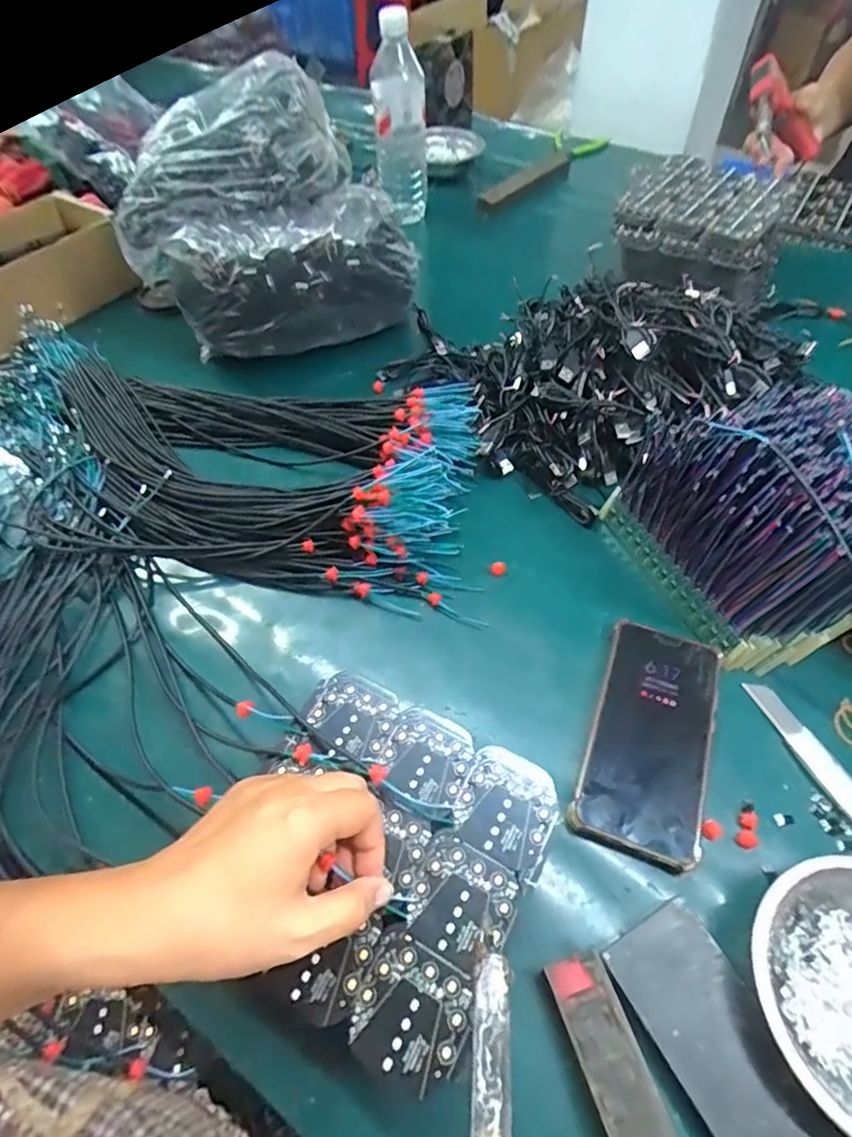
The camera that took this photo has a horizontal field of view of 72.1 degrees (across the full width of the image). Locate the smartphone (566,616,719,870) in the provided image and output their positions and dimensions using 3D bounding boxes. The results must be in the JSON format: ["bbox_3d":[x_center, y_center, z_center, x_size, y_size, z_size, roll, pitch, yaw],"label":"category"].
[{"bbox_3d":[0.156,0.113,0.405,0.078,0.010,0.162,16,60,14],"label":"smartphone"}]

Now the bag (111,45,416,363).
[{"bbox_3d":[-0.160,-0.348,0.607,0.255,0.209,0.157,-28,59,-13],"label":"bag"}]

